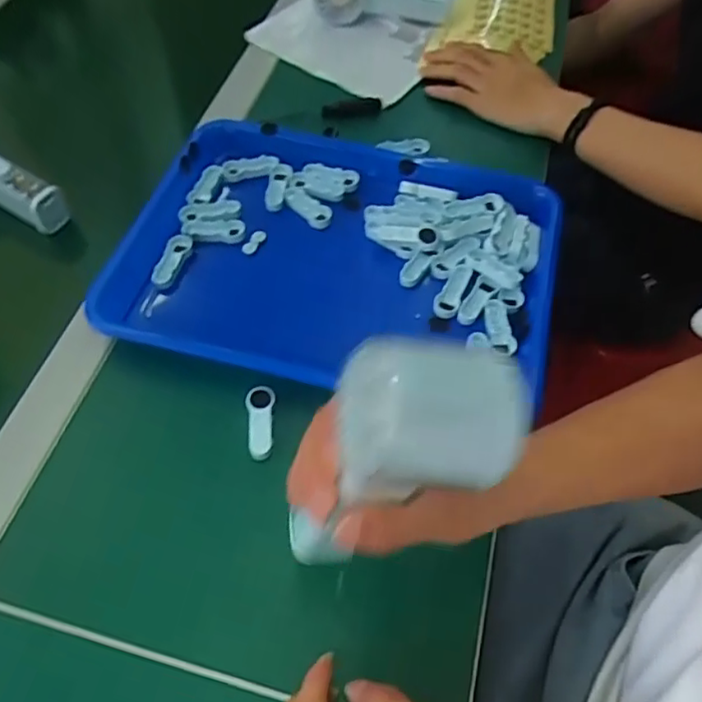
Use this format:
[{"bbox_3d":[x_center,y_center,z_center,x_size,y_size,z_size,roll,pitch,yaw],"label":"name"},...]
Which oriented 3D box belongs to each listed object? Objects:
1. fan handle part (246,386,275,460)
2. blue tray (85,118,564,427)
[{"bbox_3d":[-0.061,0.048,0.423,0.019,0.012,0.049,-4,57,-8],"label":"fan handle part"},{"bbox_3d":[-0.007,-0.072,0.492,0.332,0.045,0.241,13,56,4],"label":"blue tray"}]

